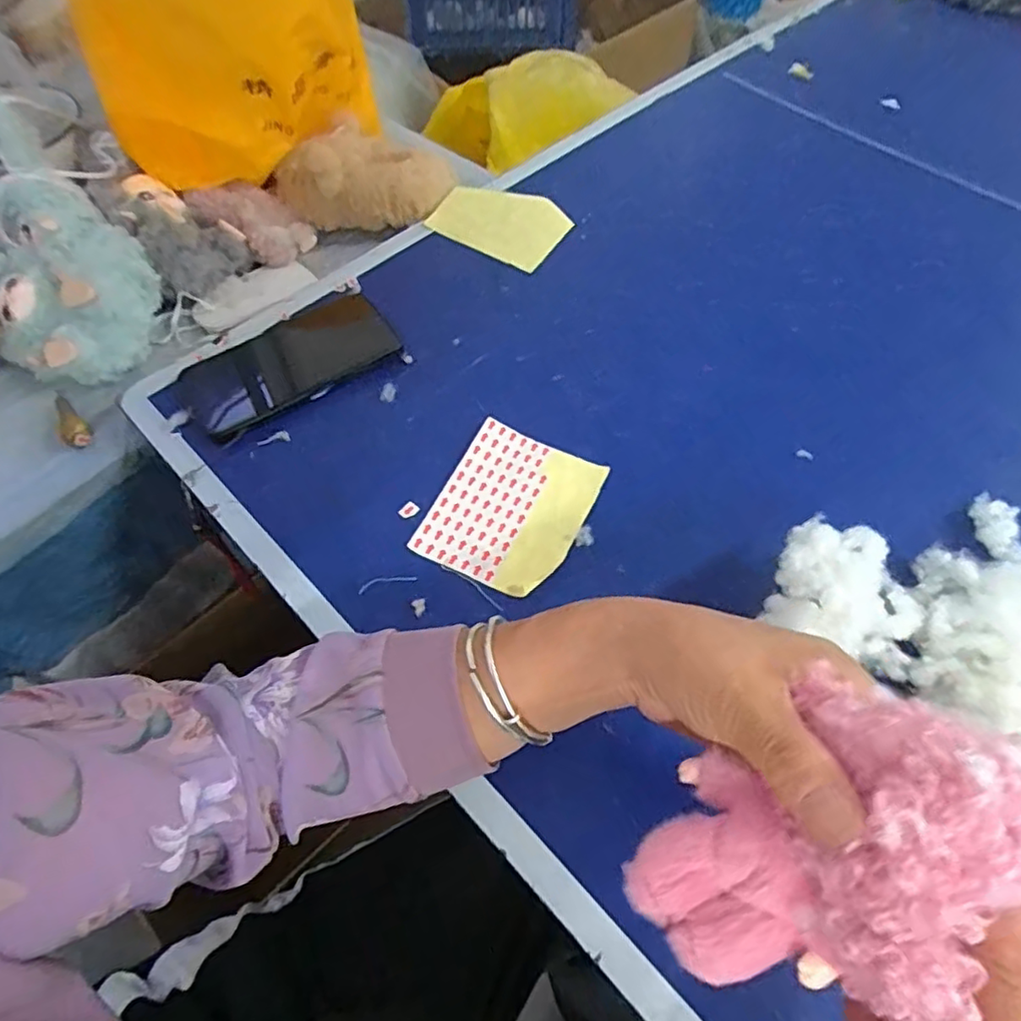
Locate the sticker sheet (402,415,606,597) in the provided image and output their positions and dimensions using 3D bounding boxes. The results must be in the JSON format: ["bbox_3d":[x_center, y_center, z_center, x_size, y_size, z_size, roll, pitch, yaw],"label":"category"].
[{"bbox_3d":[0.001,-0.002,0.445,0.099,0.007,0.119,23,64,13],"label":"sticker sheet"}]

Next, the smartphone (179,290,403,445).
[{"bbox_3d":[-0.181,-0.123,0.512,0.170,0.014,0.094,-33,65,-18],"label":"smartphone"}]

